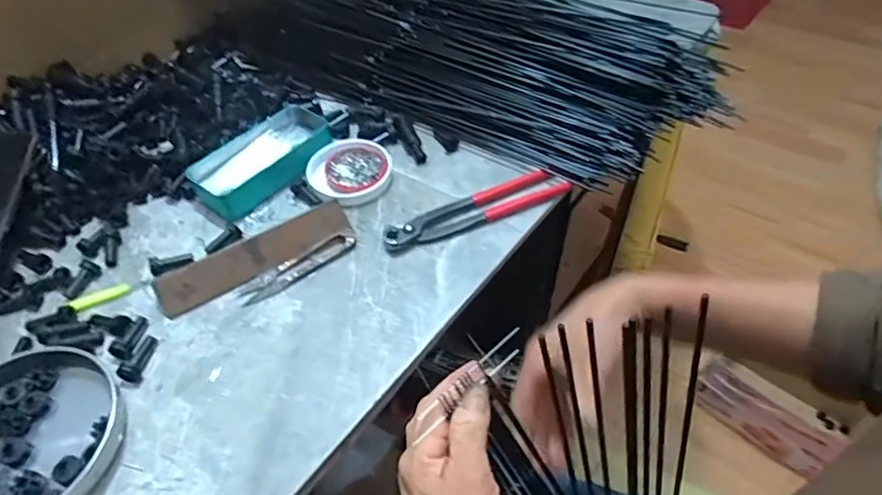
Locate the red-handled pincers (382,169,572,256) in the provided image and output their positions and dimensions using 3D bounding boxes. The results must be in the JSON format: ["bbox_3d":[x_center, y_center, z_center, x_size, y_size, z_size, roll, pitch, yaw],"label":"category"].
[{"bbox_3d":[0.034,-0.040,0.533,0.197,0.016,0.039,-19,51,-13],"label":"red-handled pincers"}]

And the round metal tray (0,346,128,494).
[{"bbox_3d":[-0.305,0.140,0.390,0.130,0.024,0.135,-2,50,2],"label":"round metal tray"}]

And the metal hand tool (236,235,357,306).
[{"bbox_3d":[-0.131,0.018,0.496,0.113,0.008,0.024,-29,54,-20],"label":"metal hand tool"}]

